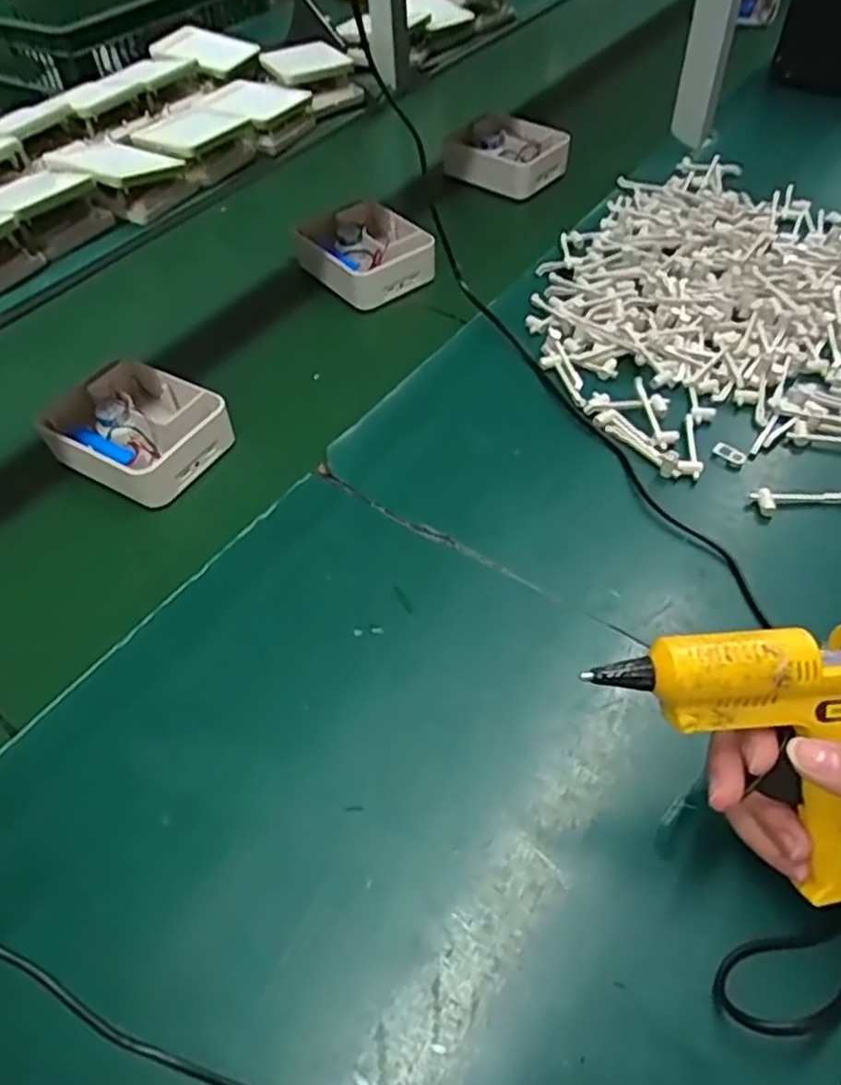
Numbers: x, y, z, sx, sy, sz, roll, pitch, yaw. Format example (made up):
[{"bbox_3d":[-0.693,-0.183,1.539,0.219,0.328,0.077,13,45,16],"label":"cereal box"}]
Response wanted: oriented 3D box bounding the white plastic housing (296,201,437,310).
[{"bbox_3d":[-0.050,-0.290,0.731,0.110,0.041,0.136,-32,57,-20],"label":"white plastic housing"}]

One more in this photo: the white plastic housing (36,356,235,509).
[{"bbox_3d":[-0.225,-0.090,0.581,0.124,0.042,0.104,26,58,21],"label":"white plastic housing"}]

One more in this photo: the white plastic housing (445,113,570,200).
[{"bbox_3d":[0.101,-0.459,0.858,0.125,0.042,0.103,35,62,26],"label":"white plastic housing"}]

